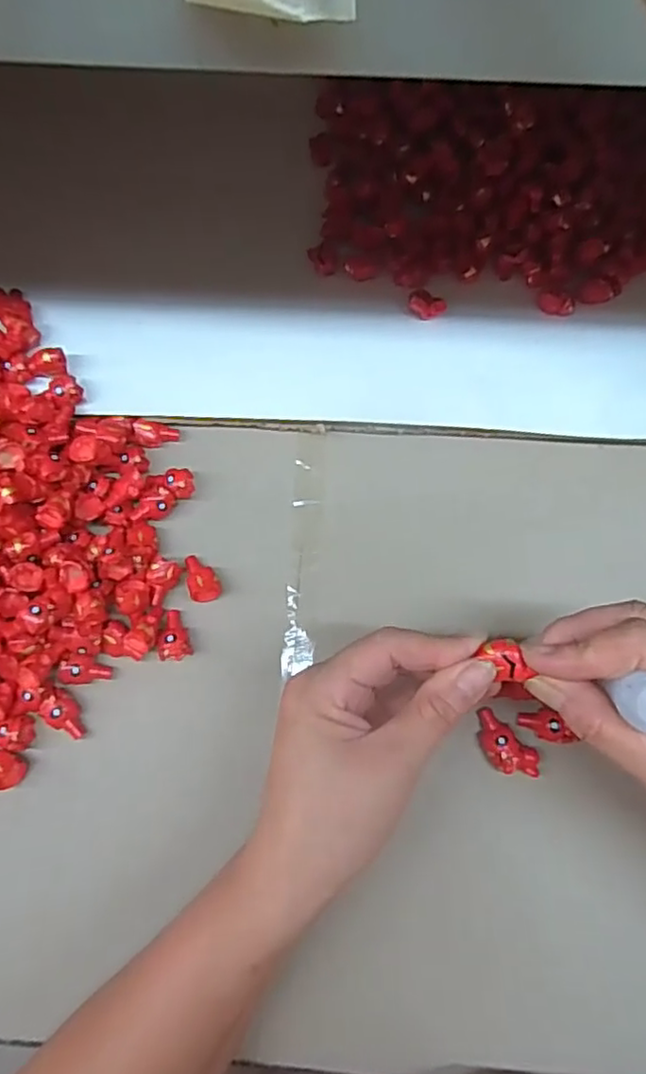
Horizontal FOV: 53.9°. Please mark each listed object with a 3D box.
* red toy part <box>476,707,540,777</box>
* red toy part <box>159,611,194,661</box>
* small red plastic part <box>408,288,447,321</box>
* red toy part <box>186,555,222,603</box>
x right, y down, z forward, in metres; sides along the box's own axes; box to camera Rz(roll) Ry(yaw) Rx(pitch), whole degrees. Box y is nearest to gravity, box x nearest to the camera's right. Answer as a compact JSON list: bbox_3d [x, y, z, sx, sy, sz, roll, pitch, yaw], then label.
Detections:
[{"bbox_3d":[0.091,0.106,0.320,0.037,0.012,0.019,43,80,10],"label":"red toy part"},{"bbox_3d":[-0.078,0.051,0.333,0.016,0.012,0.026,-5,76,-1],"label":"red toy part"},{"bbox_3d":[0.059,-0.133,0.363,0.020,0.006,0.015,38,79,9],"label":"small red plastic part"},{"bbox_3d":[-0.065,0.021,0.340,0.016,0.013,0.026,-15,76,-4],"label":"red toy part"}]

